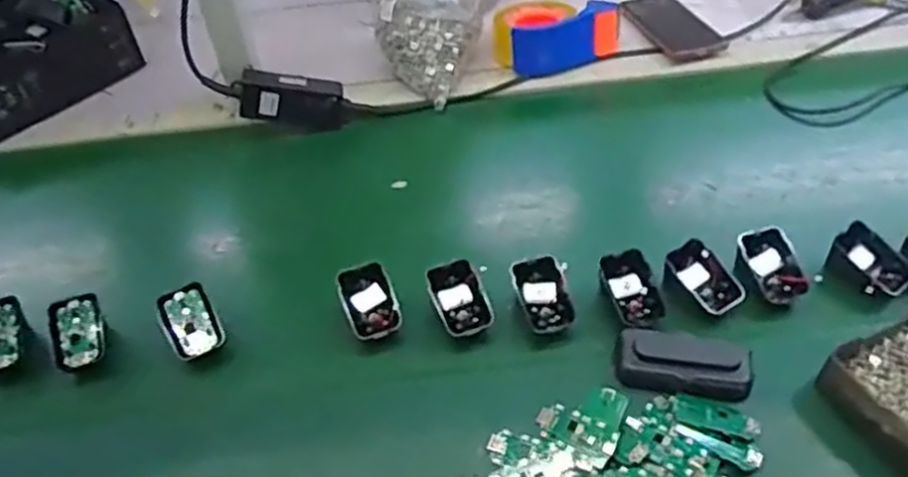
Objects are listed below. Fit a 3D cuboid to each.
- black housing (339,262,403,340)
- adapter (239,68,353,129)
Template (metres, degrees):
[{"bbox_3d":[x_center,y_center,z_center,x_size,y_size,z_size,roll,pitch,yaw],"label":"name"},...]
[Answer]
[{"bbox_3d":[-0.075,0.055,0.648,0.043,0.035,0.066,-15,46,-9],"label":"black housing"},{"bbox_3d":[-0.180,-0.159,0.841,0.122,0.051,0.034,7,43,-17],"label":"adapter"}]

